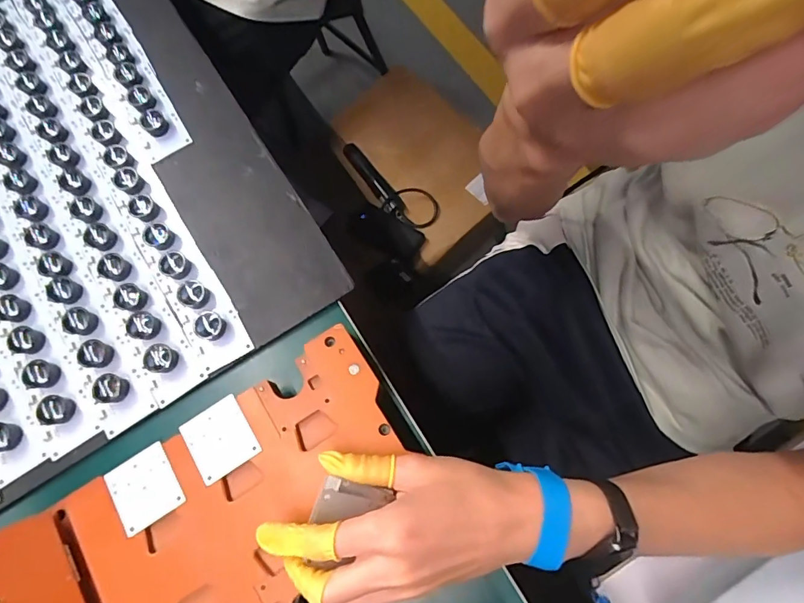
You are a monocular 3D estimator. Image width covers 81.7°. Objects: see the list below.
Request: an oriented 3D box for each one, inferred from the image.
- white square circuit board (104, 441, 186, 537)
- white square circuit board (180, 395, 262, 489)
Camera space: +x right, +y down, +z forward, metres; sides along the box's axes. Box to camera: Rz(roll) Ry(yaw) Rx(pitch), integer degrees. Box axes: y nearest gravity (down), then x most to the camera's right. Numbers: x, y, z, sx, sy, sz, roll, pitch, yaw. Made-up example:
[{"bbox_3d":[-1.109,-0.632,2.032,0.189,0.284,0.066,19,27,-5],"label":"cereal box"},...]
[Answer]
[{"bbox_3d":[-0.180,0.129,0.323,0.044,0.004,0.047,-31,74,-7],"label":"white square circuit board"},{"bbox_3d":[-0.130,0.097,0.331,0.044,0.004,0.047,-32,74,-8],"label":"white square circuit board"}]

